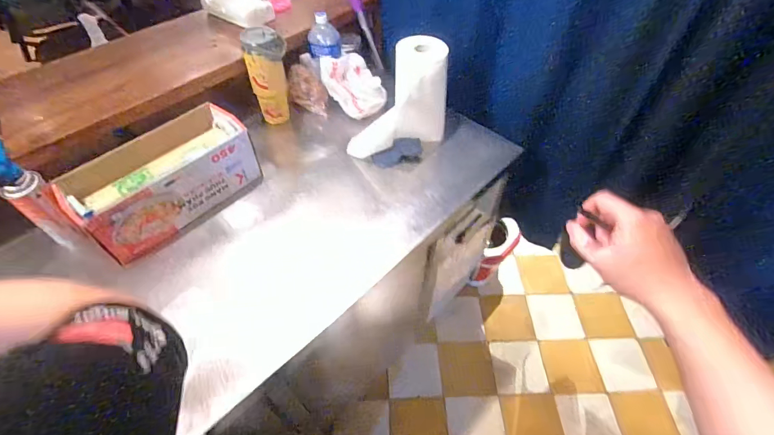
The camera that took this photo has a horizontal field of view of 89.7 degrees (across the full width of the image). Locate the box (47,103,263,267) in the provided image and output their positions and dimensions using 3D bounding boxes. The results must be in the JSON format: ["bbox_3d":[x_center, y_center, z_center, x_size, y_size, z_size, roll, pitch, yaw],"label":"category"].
[{"bbox_3d":[-0.491,-0.088,0.877,0.176,0.148,0.364,35,60,25],"label":"box"}]

